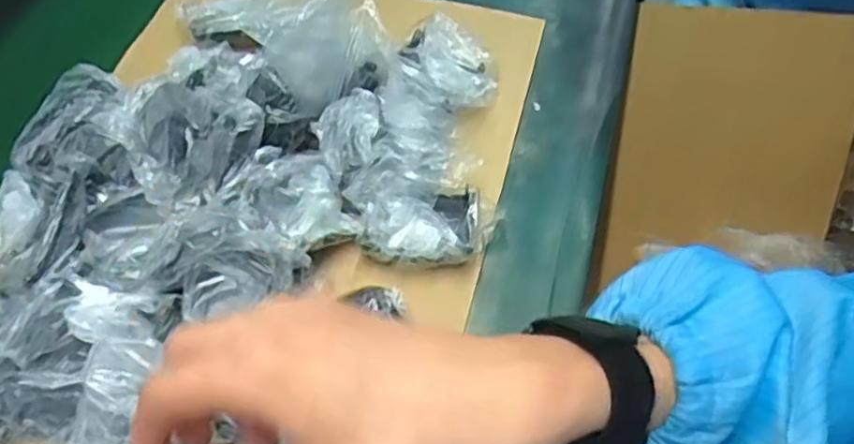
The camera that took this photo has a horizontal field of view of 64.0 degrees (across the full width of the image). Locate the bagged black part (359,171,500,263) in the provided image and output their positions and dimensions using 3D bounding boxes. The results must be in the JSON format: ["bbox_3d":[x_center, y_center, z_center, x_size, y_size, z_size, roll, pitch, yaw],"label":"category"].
[{"bbox_3d":[0.002,0.002,0.429,0.081,0.032,0.049,5,53,3],"label":"bagged black part"}]

